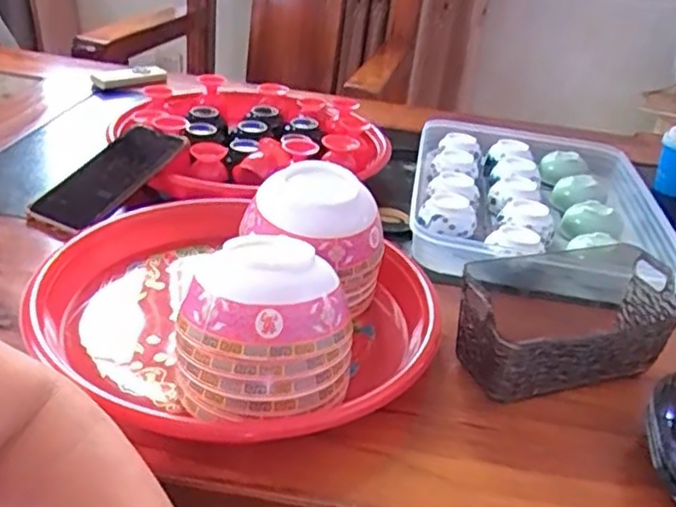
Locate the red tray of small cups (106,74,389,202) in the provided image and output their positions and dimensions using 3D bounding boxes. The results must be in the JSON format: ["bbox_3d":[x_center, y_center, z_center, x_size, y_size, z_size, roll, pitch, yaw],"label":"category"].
[{"bbox_3d":[-0.112,-0.145,0.765,0.272,0.041,0.295,27,34,30],"label":"red tray of small cups"}]

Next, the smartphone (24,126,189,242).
[{"bbox_3d":[-0.216,-0.073,0.633,0.082,0.017,0.161,21,50,22],"label":"smartphone"}]

